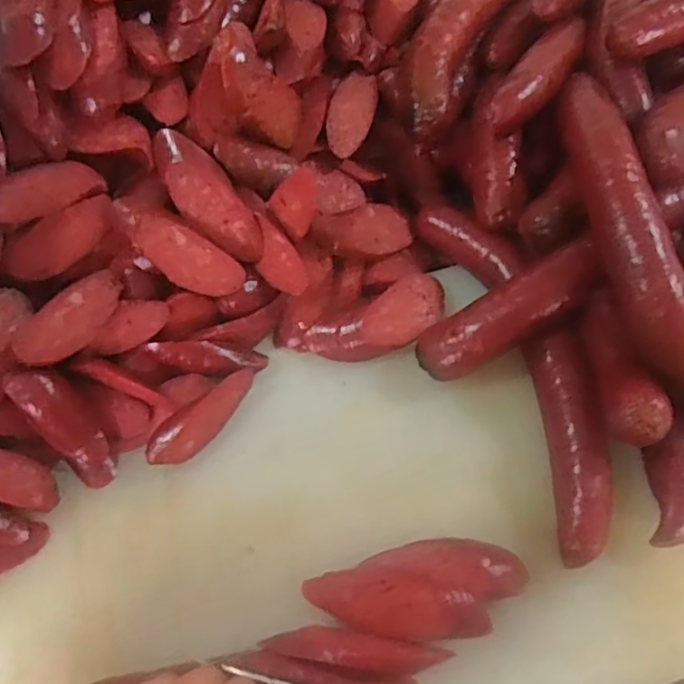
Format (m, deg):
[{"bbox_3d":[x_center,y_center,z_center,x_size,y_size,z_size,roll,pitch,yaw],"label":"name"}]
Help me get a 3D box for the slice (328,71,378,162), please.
[{"bbox_3d":[0.007,-0.172,0.462,0.033,0.008,0.080,18,64,-10],"label":"slice"}]

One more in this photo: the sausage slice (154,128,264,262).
[{"bbox_3d":[-0.085,-0.093,0.396,0.036,0.017,0.094,-36,108,9],"label":"sausage slice"}]

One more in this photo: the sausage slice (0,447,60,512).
[{"bbox_3d":[-0.207,0.080,0.373,0.072,0.006,0.028,31,66,-18],"label":"sausage slice"}]

